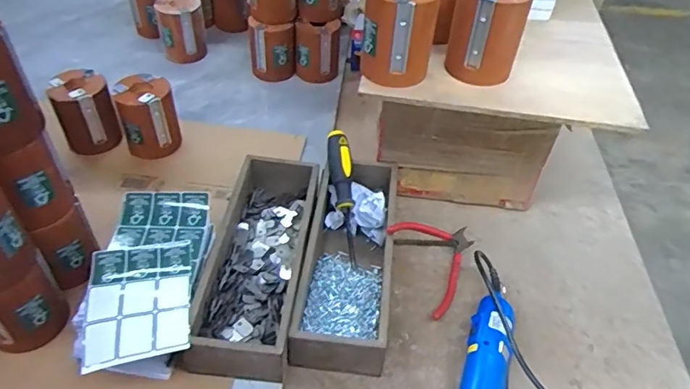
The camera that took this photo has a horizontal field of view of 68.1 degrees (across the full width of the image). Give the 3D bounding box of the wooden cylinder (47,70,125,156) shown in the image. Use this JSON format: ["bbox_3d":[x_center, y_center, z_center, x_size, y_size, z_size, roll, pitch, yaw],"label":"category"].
[{"bbox_3d":[-0.386,-0.121,0.770,0.079,0.108,0.077,-19,49,-21],"label":"wooden cylinder"}]

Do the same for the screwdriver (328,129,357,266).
[{"bbox_3d":[-0.001,0.001,0.672,0.030,0.025,0.180,-5,77,-7],"label":"screwdriver"}]

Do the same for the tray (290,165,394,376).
[{"bbox_3d":[0.005,0.074,0.626,0.100,0.069,0.279,5,45,4],"label":"tray"}]

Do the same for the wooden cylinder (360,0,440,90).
[{"bbox_3d":[0.060,-0.183,0.572,0.081,0.098,0.074,7,45,3],"label":"wooden cylinder"}]

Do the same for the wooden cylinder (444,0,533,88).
[{"bbox_3d":[0.162,-0.188,0.585,0.081,0.099,0.069,14,46,10],"label":"wooden cylinder"}]

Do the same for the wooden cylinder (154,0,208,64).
[{"bbox_3d":[-0.302,-0.308,0.946,0.083,0.097,0.071,-12,47,-16],"label":"wooden cylinder"}]

